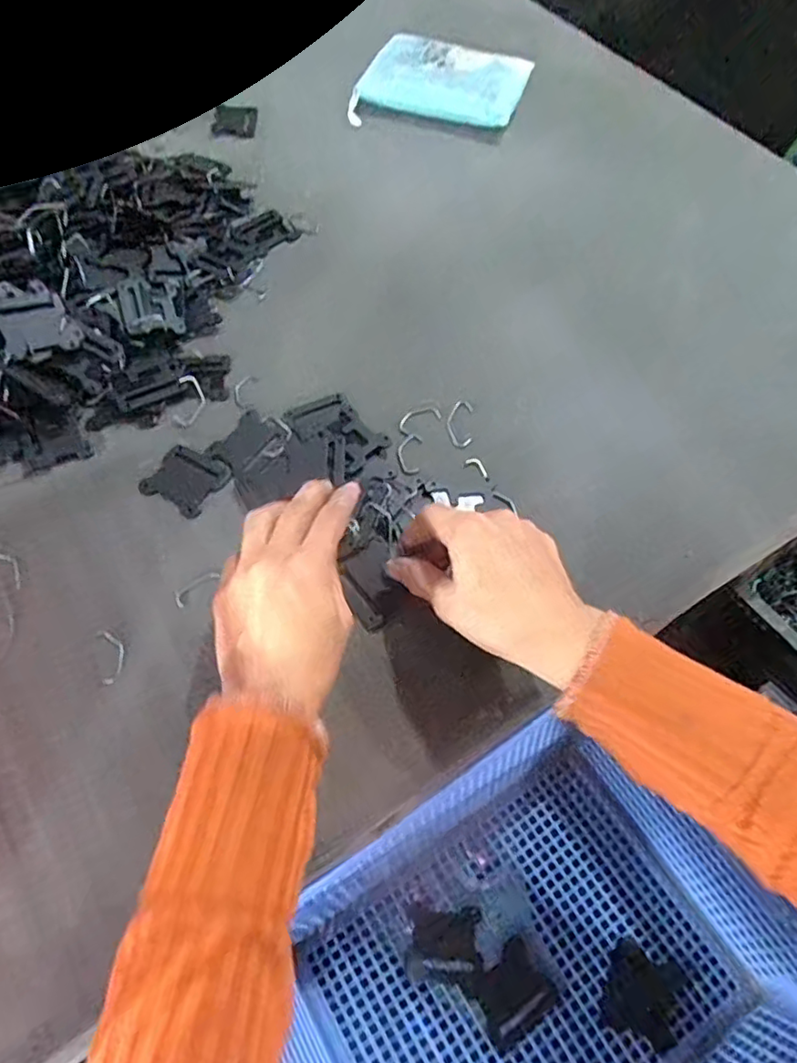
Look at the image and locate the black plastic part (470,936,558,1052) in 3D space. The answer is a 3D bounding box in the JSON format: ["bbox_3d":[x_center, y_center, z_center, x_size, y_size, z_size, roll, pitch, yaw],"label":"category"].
[{"bbox_3d":[0.073,0.298,0.396,0.048,0.004,0.042,-31,66,-15],"label":"black plastic part"}]

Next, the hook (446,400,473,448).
[{"bbox_3d":[0.046,-0.081,0.456,0.019,0.004,0.041,4,61,2],"label":"hook"}]

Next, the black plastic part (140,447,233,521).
[{"bbox_3d":[-0.148,-0.037,0.427,0.049,0.004,0.046,28,64,14],"label":"black plastic part"}]

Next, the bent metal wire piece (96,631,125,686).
[{"bbox_3d":[-0.171,0.074,0.367,0.014,0.004,0.034,-17,63,-10],"label":"bent metal wire piece"}]

